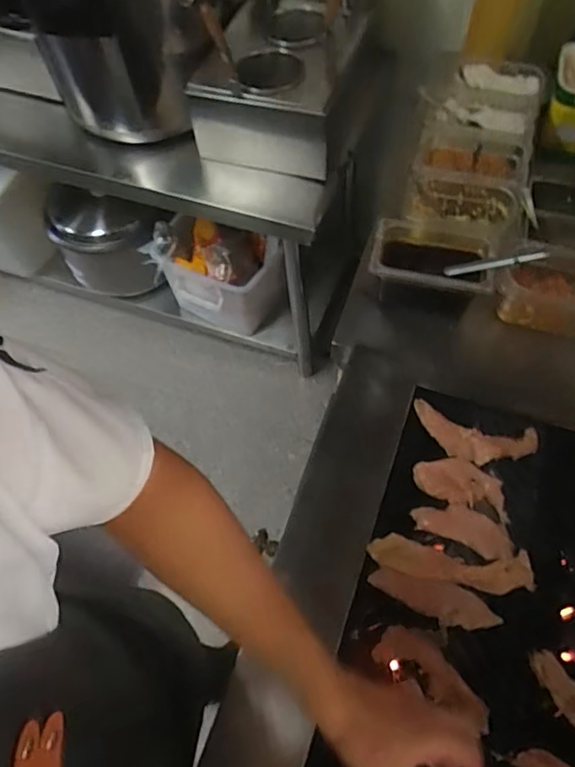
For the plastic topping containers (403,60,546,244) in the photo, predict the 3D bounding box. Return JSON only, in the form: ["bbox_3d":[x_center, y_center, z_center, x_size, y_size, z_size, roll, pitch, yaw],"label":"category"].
[{"bbox_3d":[0.306,-0.390,0.891,0.181,0.070,0.416,14,64,10],"label":"plastic topping containers"}]

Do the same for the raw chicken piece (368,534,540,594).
[{"bbox_3d":[0.187,0.209,0.629,0.180,0.015,0.047,6,62,6],"label":"raw chicken piece"}]

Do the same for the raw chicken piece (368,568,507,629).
[{"bbox_3d":[0.164,0.241,0.611,0.140,0.010,0.040,20,65,13],"label":"raw chicken piece"}]

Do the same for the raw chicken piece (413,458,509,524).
[{"bbox_3d":[0.218,0.124,0.675,0.118,0.010,0.059,20,65,13],"label":"raw chicken piece"}]

